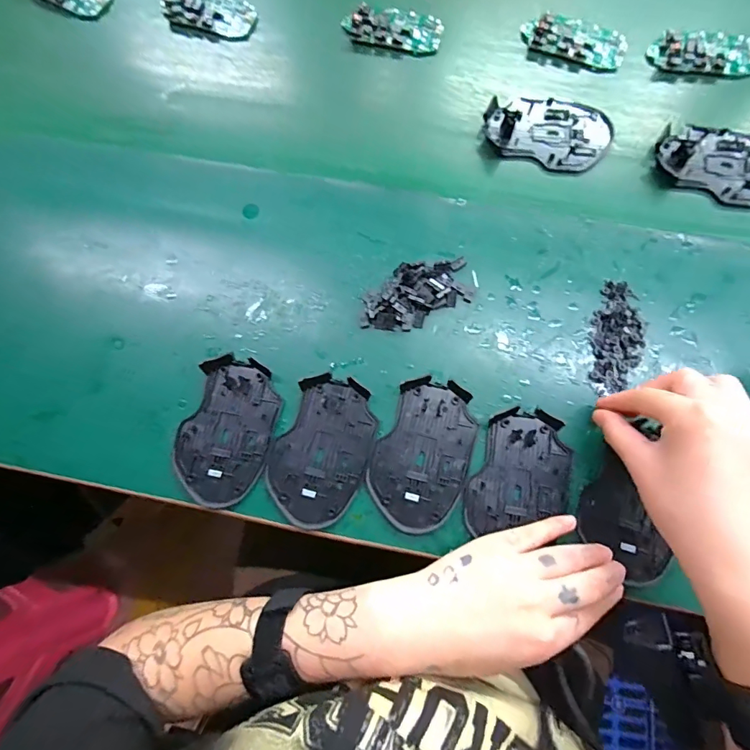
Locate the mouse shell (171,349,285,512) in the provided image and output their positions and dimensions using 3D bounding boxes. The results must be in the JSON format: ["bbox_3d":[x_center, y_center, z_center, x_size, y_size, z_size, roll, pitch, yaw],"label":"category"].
[{"bbox_3d":[-0.118,0.045,0.349,0.072,0.010,0.113,16,78,5],"label":"mouse shell"}]

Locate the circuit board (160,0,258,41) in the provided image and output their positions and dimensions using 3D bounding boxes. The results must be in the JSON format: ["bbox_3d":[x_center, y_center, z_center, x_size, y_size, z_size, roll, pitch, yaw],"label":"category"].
[{"bbox_3d":[-0.167,-0.370,0.441,0.090,0.015,0.046,6,77,3],"label":"circuit board"}]

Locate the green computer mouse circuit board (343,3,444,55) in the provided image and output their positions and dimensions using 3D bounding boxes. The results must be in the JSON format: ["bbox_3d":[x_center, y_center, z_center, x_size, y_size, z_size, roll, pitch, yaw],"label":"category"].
[{"bbox_3d":[0.018,-0.344,0.431,0.096,0.011,0.045,8,77,3],"label":"green computer mouse circuit board"}]

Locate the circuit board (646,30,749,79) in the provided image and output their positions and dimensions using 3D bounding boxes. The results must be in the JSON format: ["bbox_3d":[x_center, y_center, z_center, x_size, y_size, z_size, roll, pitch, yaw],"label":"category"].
[{"bbox_3d":[0.316,-0.309,0.416,0.100,0.010,0.049,10,77,4],"label":"circuit board"}]

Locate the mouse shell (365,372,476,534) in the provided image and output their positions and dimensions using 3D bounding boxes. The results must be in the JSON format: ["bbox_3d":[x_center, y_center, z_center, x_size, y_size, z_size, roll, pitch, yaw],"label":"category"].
[{"bbox_3d":[0.038,0.061,0.337,0.070,0.010,0.113,19,78,6],"label":"mouse shell"}]

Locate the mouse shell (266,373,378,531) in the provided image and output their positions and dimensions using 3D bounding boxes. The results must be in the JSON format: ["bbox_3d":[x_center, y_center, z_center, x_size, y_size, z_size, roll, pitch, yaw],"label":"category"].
[{"bbox_3d":[-0.041,0.059,0.341,0.071,0.012,0.112,21,78,6],"label":"mouse shell"}]

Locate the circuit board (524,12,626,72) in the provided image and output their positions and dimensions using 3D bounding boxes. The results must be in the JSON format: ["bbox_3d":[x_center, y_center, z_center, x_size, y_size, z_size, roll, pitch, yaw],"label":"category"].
[{"bbox_3d":[0.194,-0.327,0.422,0.098,0.014,0.043,15,78,5],"label":"circuit board"}]

